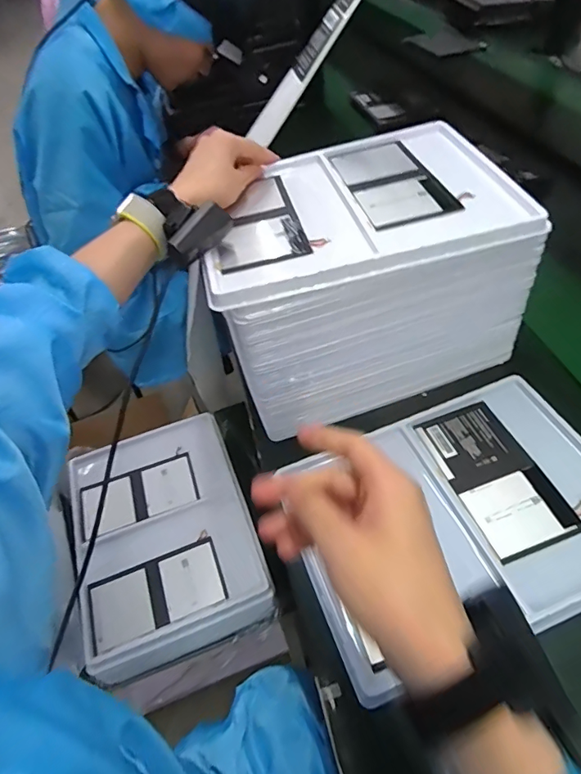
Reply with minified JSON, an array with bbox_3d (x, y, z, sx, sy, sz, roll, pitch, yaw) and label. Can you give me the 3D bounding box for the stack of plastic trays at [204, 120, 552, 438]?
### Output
[{"bbox_3d":[0.075,-0.137,0.573,0.323,0.203,0.233,-15,50,-6],"label":"stack of plastic trays"}]

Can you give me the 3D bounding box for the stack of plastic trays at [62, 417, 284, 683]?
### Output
[{"bbox_3d":[-0.184,0.220,0.708,0.241,0.081,0.324,-20,51,-11],"label":"stack of plastic trays"}]

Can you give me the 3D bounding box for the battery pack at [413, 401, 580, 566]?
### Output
[{"bbox_3d":[0.216,0.092,0.508,0.094,0.008,0.170,-18,50,-9],"label":"battery pack"}]

